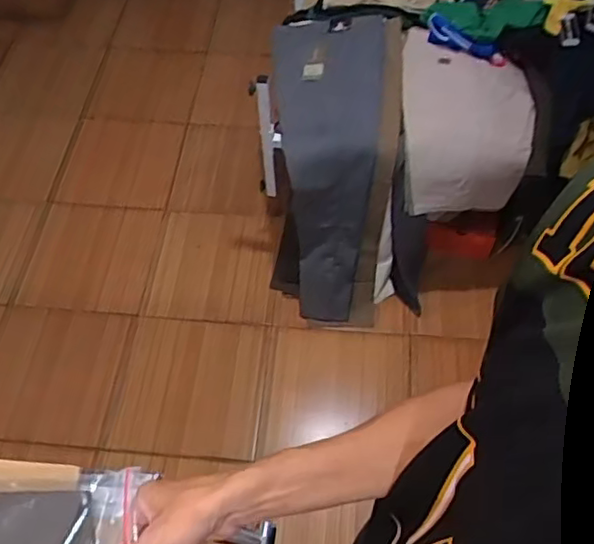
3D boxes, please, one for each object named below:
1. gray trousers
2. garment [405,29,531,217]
[{"bbox_3d":[0.084,-0.248,1.651,0.272,0.813,0.217,2,13,2],"label":"gray trousers"},{"bbox_3d":[0.421,-0.365,1.575,0.306,0.219,0.372,3,56,3],"label":"garment"}]

